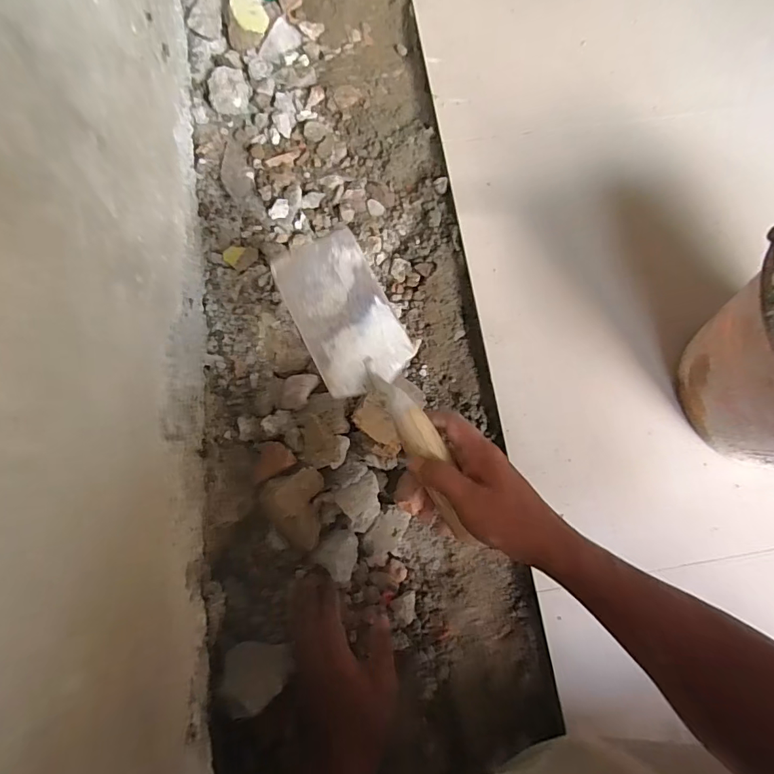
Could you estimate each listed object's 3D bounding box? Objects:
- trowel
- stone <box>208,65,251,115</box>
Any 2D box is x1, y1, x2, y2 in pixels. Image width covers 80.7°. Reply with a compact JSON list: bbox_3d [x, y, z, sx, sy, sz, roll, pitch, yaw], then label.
[{"bbox_3d":[-0.002,-0.002,0.410,0.089,0.050,0.274,-28,85,-6],"label":"trowel"},{"bbox_3d":[-0.224,-0.416,0.647,0.050,0.034,0.066,3,78,0],"label":"stone"}]

